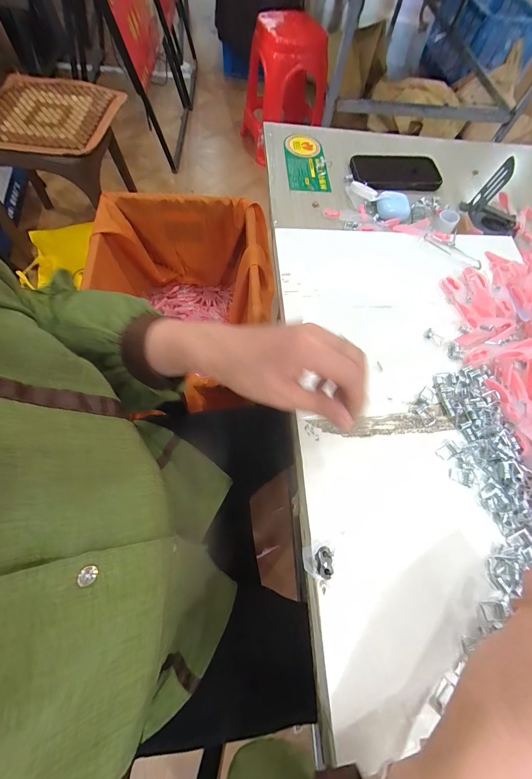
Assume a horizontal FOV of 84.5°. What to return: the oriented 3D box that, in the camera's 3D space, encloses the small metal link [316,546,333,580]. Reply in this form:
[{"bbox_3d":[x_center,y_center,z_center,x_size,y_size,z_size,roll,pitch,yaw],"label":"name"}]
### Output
[{"bbox_3d":[0.050,0.147,0.248,0.013,0.014,0.024,-2,68,-6],"label":"small metal link"}]

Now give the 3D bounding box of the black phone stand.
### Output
[{"bbox_3d":[0.370,-0.286,0.458,0.089,0.096,0.053,21,67,-6],"label":"black phone stand"}]

